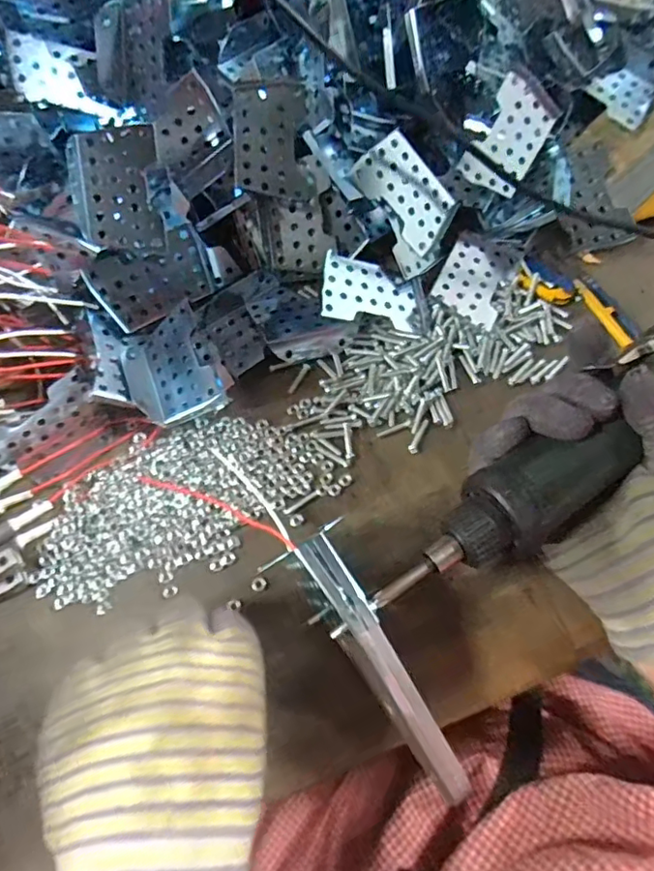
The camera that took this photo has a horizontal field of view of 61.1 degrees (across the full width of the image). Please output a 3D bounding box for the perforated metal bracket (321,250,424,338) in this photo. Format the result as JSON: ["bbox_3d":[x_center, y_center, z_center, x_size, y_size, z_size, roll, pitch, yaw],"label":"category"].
[{"bbox_3d":[0.028,-0.086,0.343,0.065,0.011,0.042,10,72,-21],"label":"perforated metal bracket"}]

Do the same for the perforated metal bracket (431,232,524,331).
[{"bbox_3d":[0.096,-0.101,0.355,0.042,0.012,0.067,23,71,10],"label":"perforated metal bracket"}]

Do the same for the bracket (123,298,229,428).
[{"bbox_3d":[-0.092,-0.038,0.328,0.049,0.017,0.069,-22,70,-7],"label":"bracket"}]

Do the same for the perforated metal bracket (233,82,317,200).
[{"bbox_3d":[-0.031,-0.176,0.330,0.046,0.008,0.063,-3,100,-11],"label":"perforated metal bracket"}]

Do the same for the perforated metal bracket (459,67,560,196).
[{"bbox_3d":[0.120,-0.194,0.361,0.041,0.012,0.069,26,99,-13],"label":"perforated metal bracket"}]

